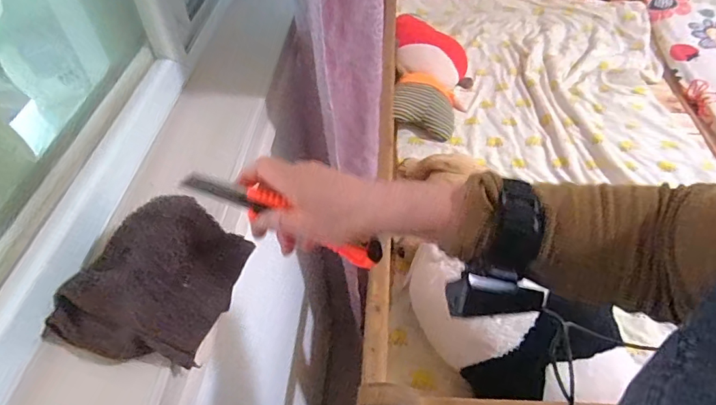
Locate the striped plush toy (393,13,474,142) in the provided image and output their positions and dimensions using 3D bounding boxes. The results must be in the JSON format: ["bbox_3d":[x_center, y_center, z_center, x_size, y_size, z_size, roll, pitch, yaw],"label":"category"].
[{"bbox_3d":[0.238,-0.397,1.437,0.243,0.179,0.413,2,48,4],"label":"striped plush toy"}]

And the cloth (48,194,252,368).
[{"bbox_3d":[-0.172,0.062,0.398,0.120,0.042,0.139,14,50,15],"label":"cloth"}]

